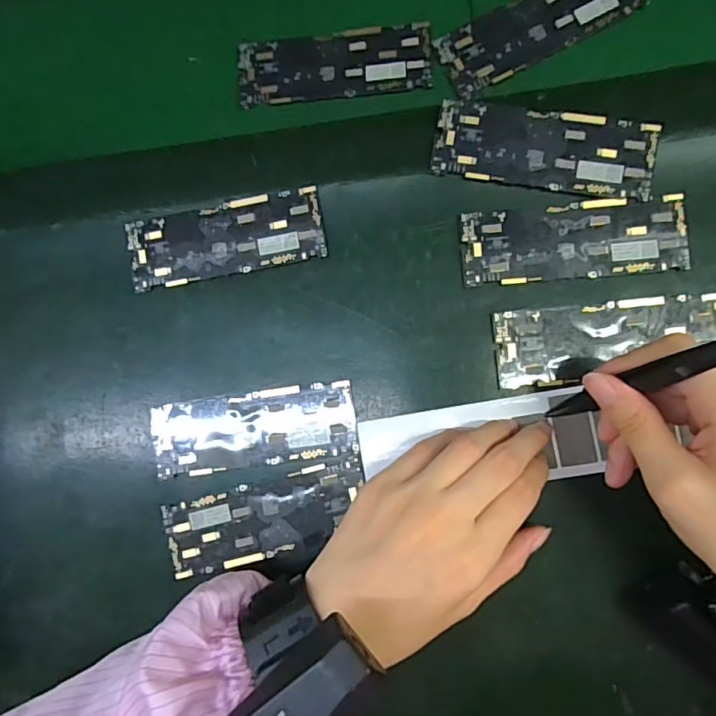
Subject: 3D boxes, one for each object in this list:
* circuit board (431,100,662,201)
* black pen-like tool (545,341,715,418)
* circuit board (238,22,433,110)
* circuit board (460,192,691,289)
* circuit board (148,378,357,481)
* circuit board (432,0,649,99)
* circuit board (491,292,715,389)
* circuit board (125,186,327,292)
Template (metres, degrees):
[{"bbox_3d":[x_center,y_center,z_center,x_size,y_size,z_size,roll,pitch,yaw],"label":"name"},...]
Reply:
[{"bbox_3d":[0.108,-0.122,0.293,0.123,0.008,0.044,10,86,7],"label":"circuit board"},{"bbox_3d":[0.128,0.013,0.235,0.012,0.113,0.012,-34,82,-21],"label":"black pen-like tool"},{"bbox_3d":[-0.015,-0.186,0.319,0.121,0.004,0.043,-3,85,6],"label":"circuit board"},{"bbox_3d":[0.123,-0.068,0.289,0.124,0.004,0.044,-4,85,6],"label":"circuit board"},{"bbox_3d":[-0.063,0.044,0.303,0.124,0.004,0.045,-8,84,6],"label":"circuit board"},{"bbox_3d":[0.109,-0.204,0.307,0.120,0.004,0.045,-29,83,3],"label":"circuit board"},{"bbox_3d":[0.141,-0.010,0.284,0.124,0.004,0.044,-5,84,6],"label":"circuit board"},{"bbox_3d":[-0.082,-0.074,0.312,0.123,0.007,0.043,-10,84,5],"label":"circuit board"}]

